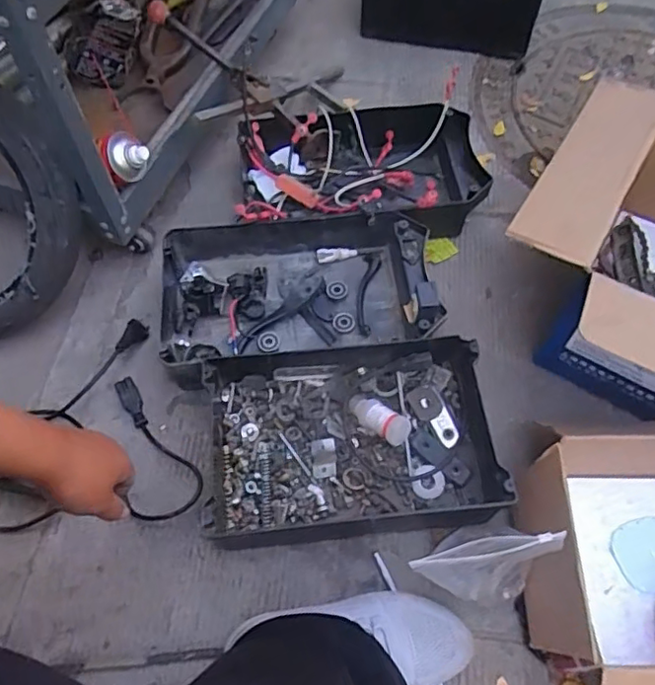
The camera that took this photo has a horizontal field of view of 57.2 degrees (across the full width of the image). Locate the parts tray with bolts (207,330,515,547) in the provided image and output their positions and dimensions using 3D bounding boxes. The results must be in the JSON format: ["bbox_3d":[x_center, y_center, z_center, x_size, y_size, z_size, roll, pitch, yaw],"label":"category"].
[{"bbox_3d":[0.029,0.116,0.714,0.339,0.077,0.215,-7,60,-3],"label":"parts tray with bolts"}]

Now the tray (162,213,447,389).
[{"bbox_3d":[-0.040,-0.066,0.806,0.351,0.104,0.219,-9,60,-4],"label":"tray"}]

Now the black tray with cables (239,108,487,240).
[{"bbox_3d":[0.050,-0.255,0.921,0.355,0.091,0.236,-4,60,-2],"label":"black tray with cables"}]

